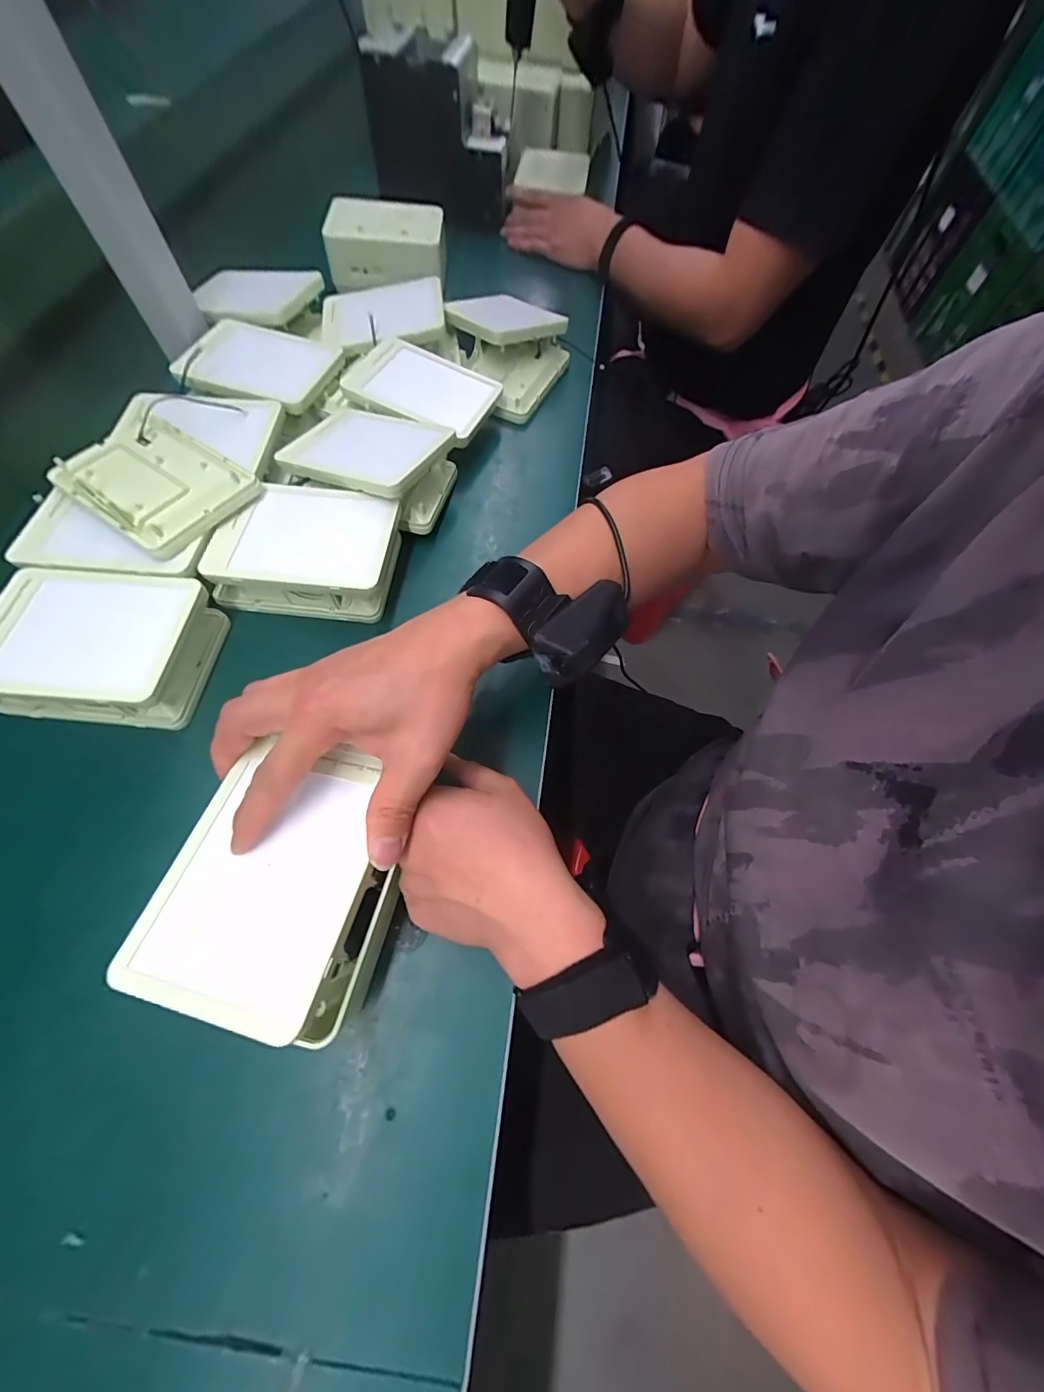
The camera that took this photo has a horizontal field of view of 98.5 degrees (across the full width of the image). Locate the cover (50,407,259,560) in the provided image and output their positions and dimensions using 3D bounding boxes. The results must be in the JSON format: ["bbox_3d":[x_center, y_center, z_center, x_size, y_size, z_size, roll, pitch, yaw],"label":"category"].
[{"bbox_3d":[-0.296,-0.175,0.359,0.140,0.026,0.096,31,67,12],"label":"cover"}]

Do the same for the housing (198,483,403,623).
[{"bbox_3d":[-0.179,-0.122,0.376,0.138,0.048,0.102,6,64,1],"label":"housing"}]

